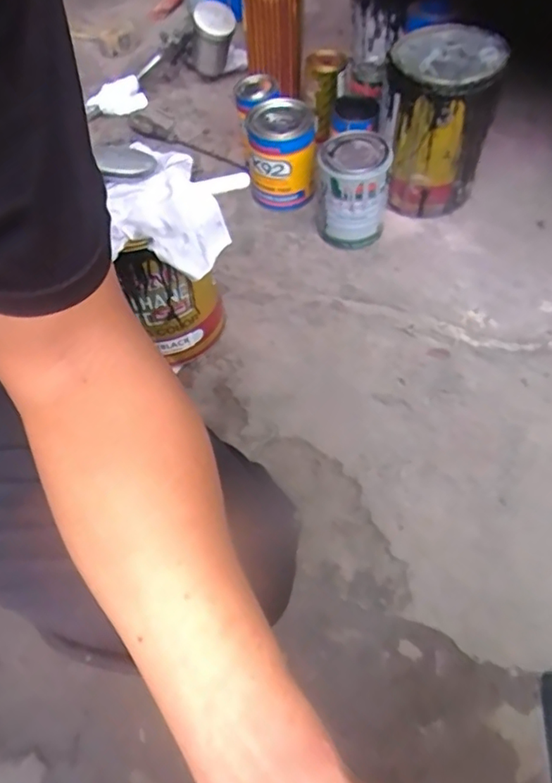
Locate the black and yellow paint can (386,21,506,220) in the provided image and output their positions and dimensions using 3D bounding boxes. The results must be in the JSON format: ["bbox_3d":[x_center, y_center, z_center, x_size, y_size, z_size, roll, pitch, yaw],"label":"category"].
[{"bbox_3d":[0.239,-0.400,0.831,0.154,0.218,0.165,15,60,13],"label":"black and yellow paint can"}]

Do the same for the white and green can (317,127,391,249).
[{"bbox_3d":[0.113,-0.302,0.824,0.105,0.142,0.115,-2,58,3],"label":"white and green can"}]

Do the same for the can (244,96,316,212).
[{"bbox_3d":[0.009,-0.364,0.864,0.103,0.143,0.094,-3,58,2],"label":"can"}]

